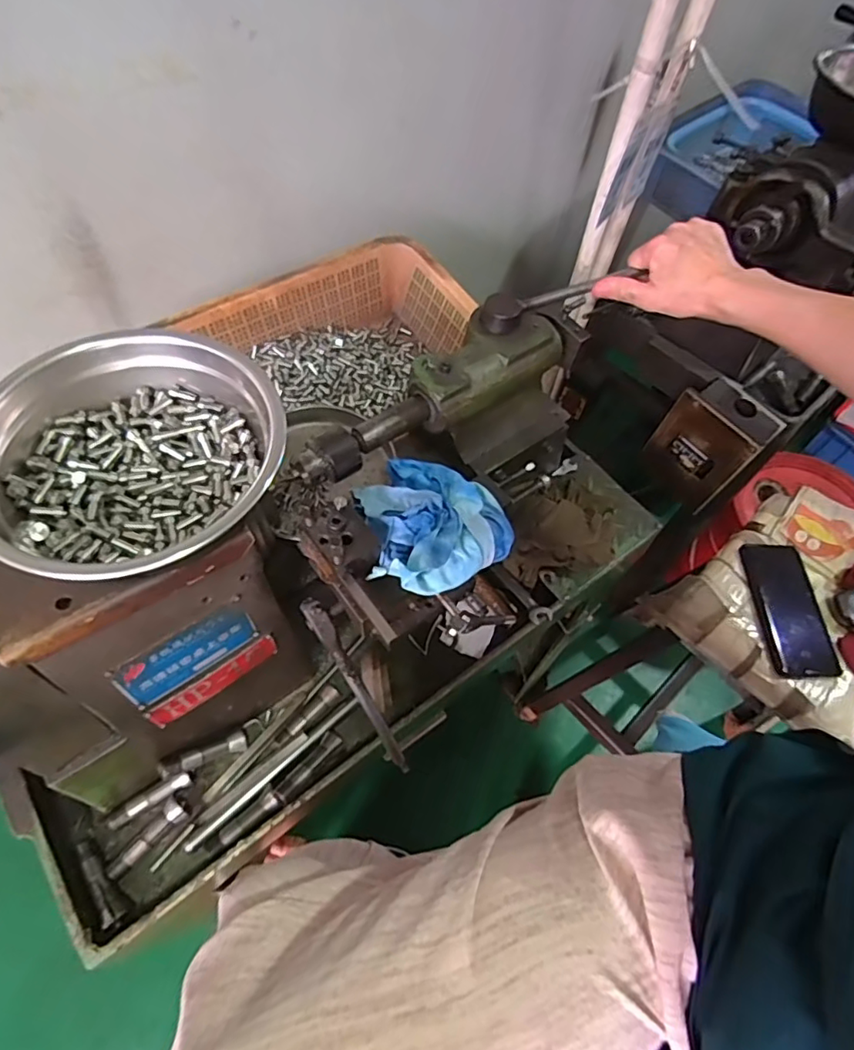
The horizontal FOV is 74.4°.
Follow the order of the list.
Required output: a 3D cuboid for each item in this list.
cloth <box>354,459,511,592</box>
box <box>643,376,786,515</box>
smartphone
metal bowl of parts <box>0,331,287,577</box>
[{"bbox_3d":[0.008,-0.011,0.439,0.116,0.039,0.125,-8,60,-9],"label":"cloth"},{"bbox_3d":[0.426,-0.127,0.855,0.077,0.165,0.134,-35,68,-22],"label":"box"},{"bbox_3d":[0.421,0.096,0.659,0.075,0.014,0.164,4,59,-2],"label":"smartphone"},{"bbox_3d":[-0.173,-0.039,0.337,0.157,0.056,0.170,2,59,-3],"label":"metal bowl of parts"}]

